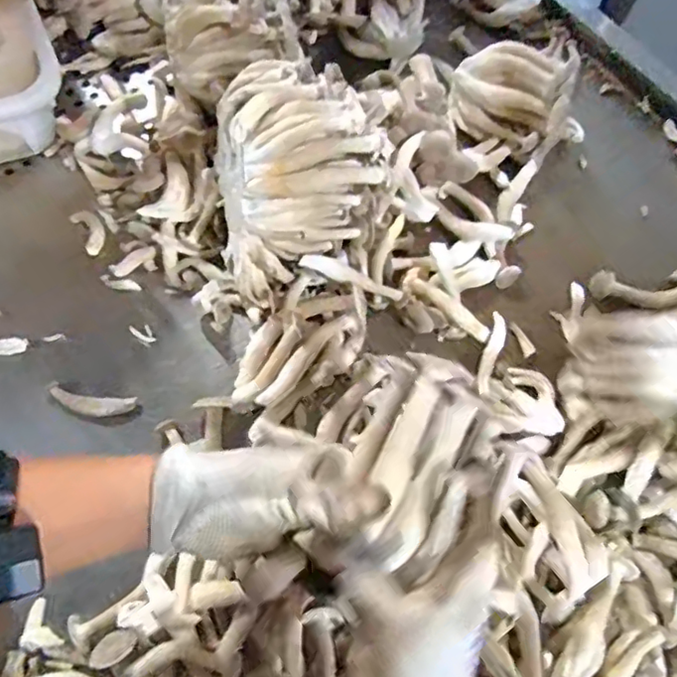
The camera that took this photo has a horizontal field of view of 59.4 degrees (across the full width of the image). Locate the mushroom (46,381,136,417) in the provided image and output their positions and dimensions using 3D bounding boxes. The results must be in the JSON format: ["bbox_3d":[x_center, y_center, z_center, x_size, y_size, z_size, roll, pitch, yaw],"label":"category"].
[{"bbox_3d":[-0.216,0.055,0.515,0.075,0.011,0.023,10,70,1],"label":"mushroom"}]

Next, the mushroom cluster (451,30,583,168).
[{"bbox_3d":[0.177,-0.244,0.589,0.125,0.090,0.075,43,73,12],"label":"mushroom cluster"}]

